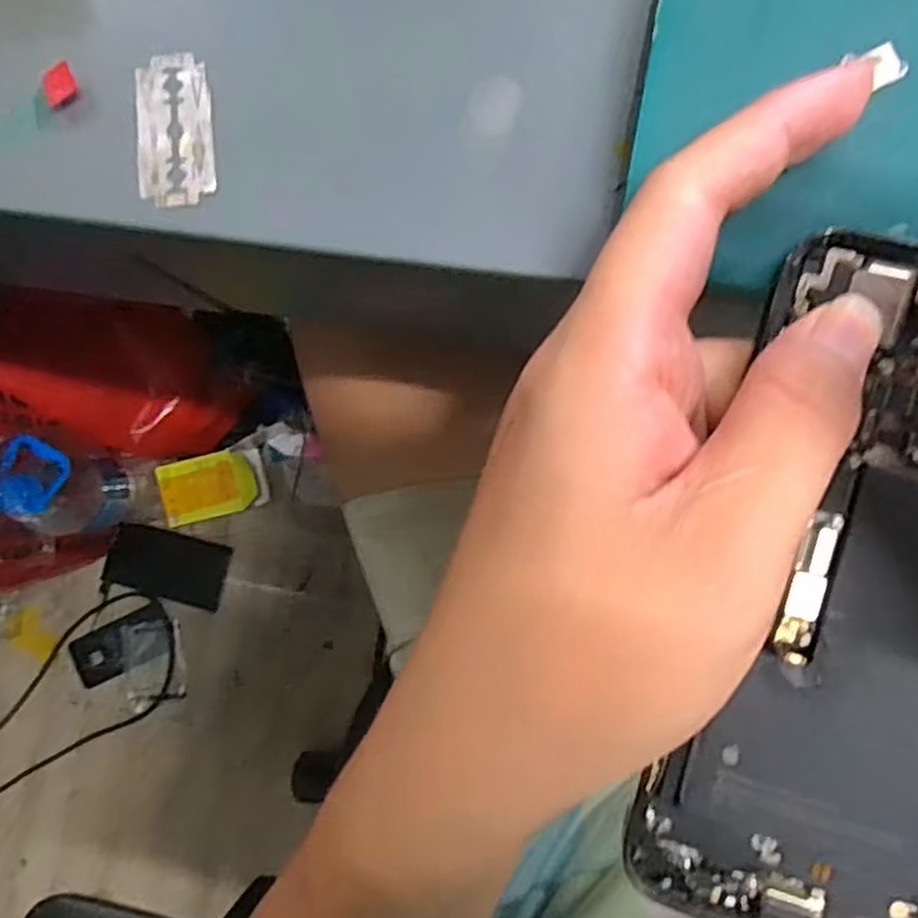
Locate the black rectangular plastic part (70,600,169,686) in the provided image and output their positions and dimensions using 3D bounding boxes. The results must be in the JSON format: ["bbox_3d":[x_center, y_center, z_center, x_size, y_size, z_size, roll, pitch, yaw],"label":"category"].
[{"bbox_3d":[-0.452,0.251,0.951,0.141,0.012,0.069,-26,89,7],"label":"black rectangular plastic part"}]

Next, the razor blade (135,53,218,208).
[{"bbox_3d":[-0.079,-0.092,0.197,0.022,0.004,0.042,-4,87,3],"label":"razor blade"}]

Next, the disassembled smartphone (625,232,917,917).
[{"bbox_3d":[0.095,0.034,0.159,0.075,0.008,0.159,14,94,6],"label":"disassembled smartphone"}]

